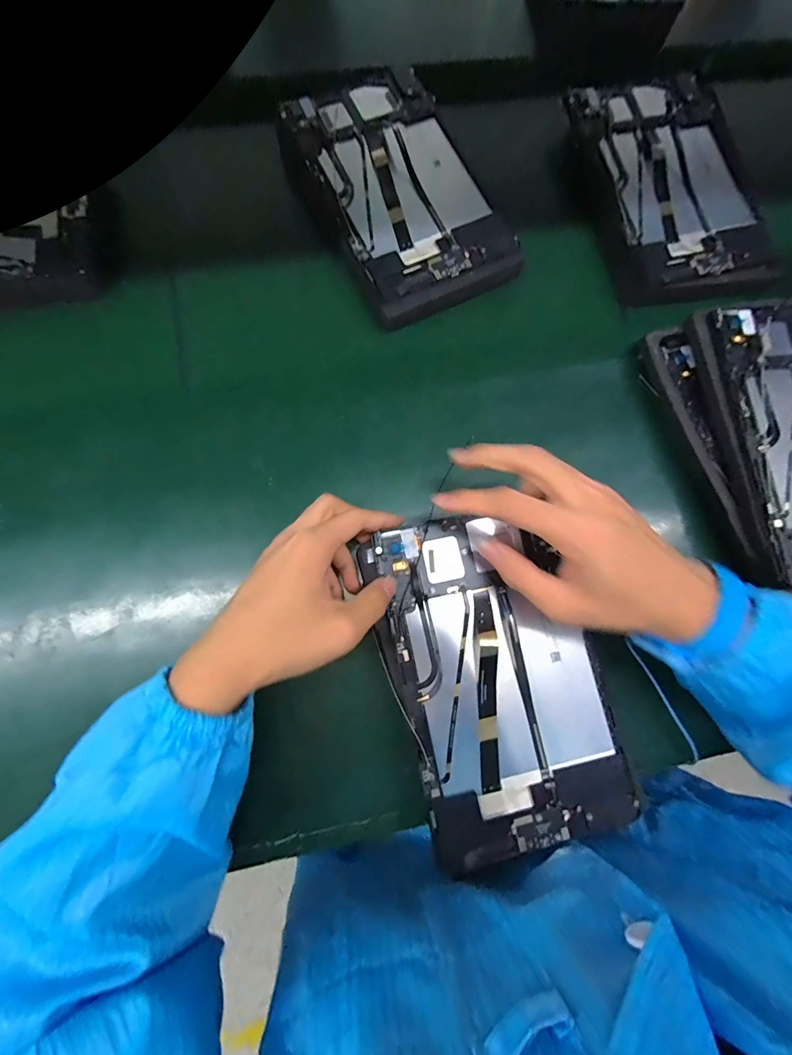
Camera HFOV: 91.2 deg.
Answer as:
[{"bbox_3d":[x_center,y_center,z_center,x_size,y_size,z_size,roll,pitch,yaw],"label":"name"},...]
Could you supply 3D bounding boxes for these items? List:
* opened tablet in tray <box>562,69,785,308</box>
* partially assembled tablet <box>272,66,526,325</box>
[{"bbox_3d":[0.273,-0.367,0.402,0.155,0.034,0.289,-12,78,-4],"label":"opened tablet in tray"},{"bbox_3d":[-0.001,-0.328,0.382,0.159,0.033,0.259,-26,80,-7],"label":"partially assembled tablet"}]

